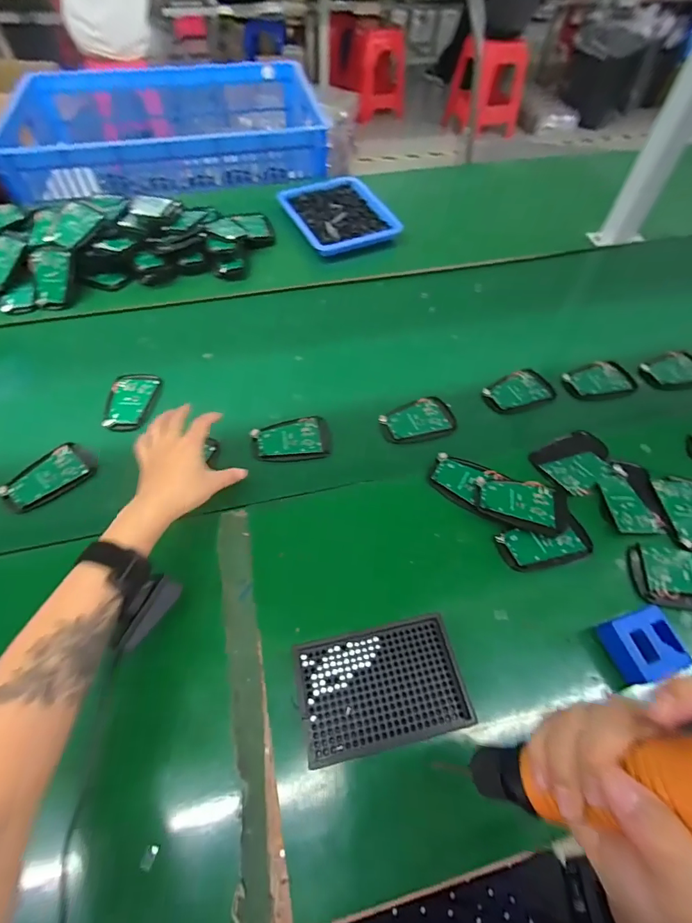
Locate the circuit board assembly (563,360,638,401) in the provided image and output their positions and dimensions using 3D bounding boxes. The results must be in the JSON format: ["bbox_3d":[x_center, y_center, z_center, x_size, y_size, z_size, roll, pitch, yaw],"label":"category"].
[{"bbox_3d":[0.358,-0.114,0.589,0.084,0.013,0.068,-15,57,-11],"label":"circuit board assembly"}]

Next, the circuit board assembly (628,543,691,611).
[{"bbox_3d":[0.339,0.116,0.416,0.093,0.016,0.061,7,56,4],"label":"circuit board assembly"}]

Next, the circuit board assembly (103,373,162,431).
[{"bbox_3d":[-0.289,-0.082,0.562,0.063,0.010,0.097,0,56,-1],"label":"circuit board assembly"}]

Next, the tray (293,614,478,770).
[{"bbox_3d":[0.030,0.192,0.360,0.136,0.021,0.088,-11,57,-8],"label":"tray"}]

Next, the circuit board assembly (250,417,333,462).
[{"bbox_3d":[-0.070,-0.029,0.534,0.096,0.011,0.062,-6,56,-5],"label":"circuit board assembly"}]

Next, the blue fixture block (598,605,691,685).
[{"bbox_3d":[0.262,0.164,0.372,0.053,0.035,0.051,-15,57,-10],"label":"blue fixture block"}]

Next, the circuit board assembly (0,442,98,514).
[{"bbox_3d":[-0.352,0.019,0.494,0.061,0.015,0.098,36,63,21],"label":"circuit board assembly"}]

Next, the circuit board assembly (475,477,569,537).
[{"bbox_3d":[0.195,0.048,0.461,0.094,0.017,0.059,8,56,5],"label":"circuit board assembly"}]

